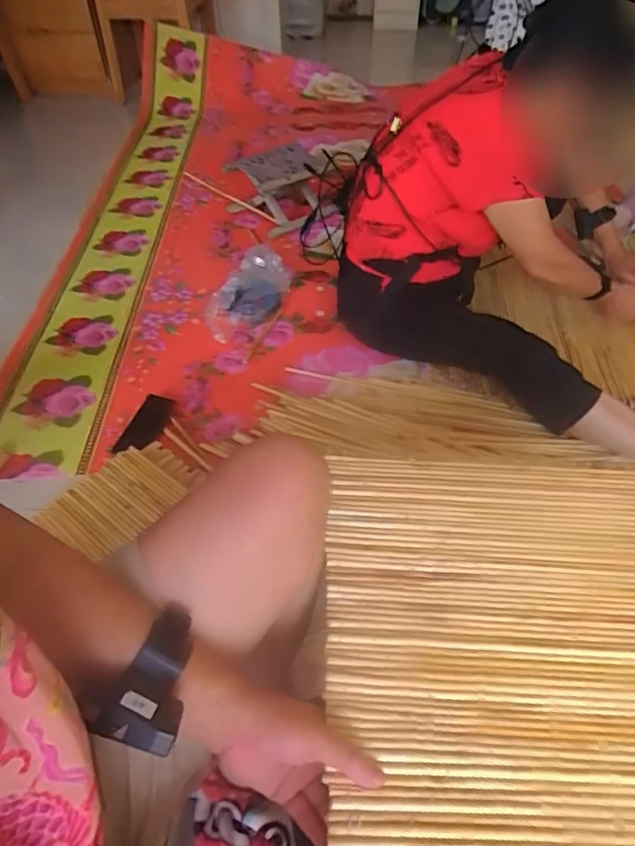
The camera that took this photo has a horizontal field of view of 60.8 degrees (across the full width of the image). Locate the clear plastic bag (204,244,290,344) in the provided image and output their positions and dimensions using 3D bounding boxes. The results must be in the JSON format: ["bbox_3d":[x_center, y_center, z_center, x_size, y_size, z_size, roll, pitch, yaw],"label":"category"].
[{"bbox_3d":[-0.173,-0.334,1.362,0.227,0.127,0.243,-7,48,-6],"label":"clear plastic bag"}]

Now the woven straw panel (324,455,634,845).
[{"bbox_3d":[0.248,0.214,0.509,0.476,0.014,0.452,3,44,-1],"label":"woven straw panel"}]

